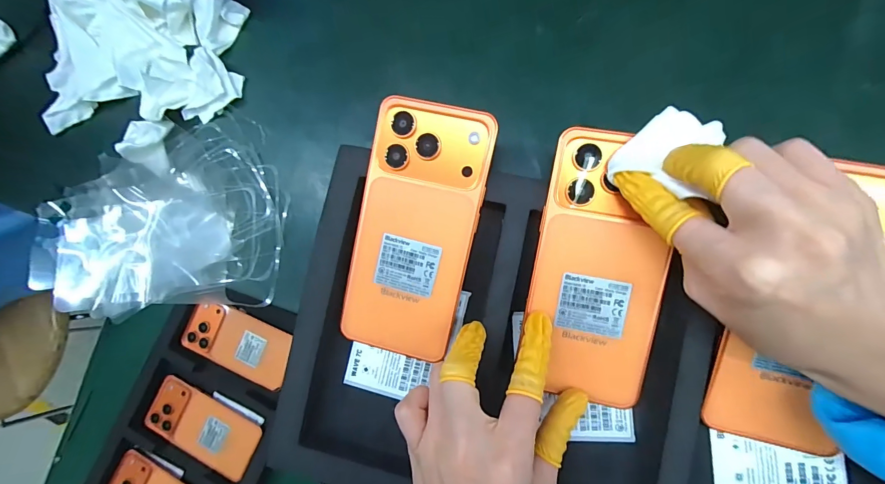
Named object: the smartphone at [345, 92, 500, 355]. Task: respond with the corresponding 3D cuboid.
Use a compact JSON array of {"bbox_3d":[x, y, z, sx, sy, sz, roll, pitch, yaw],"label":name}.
[{"bbox_3d":[-0.018,-0.005,0.248,0.075,0.006,0.163,14,100,9],"label":"smartphone"}]

